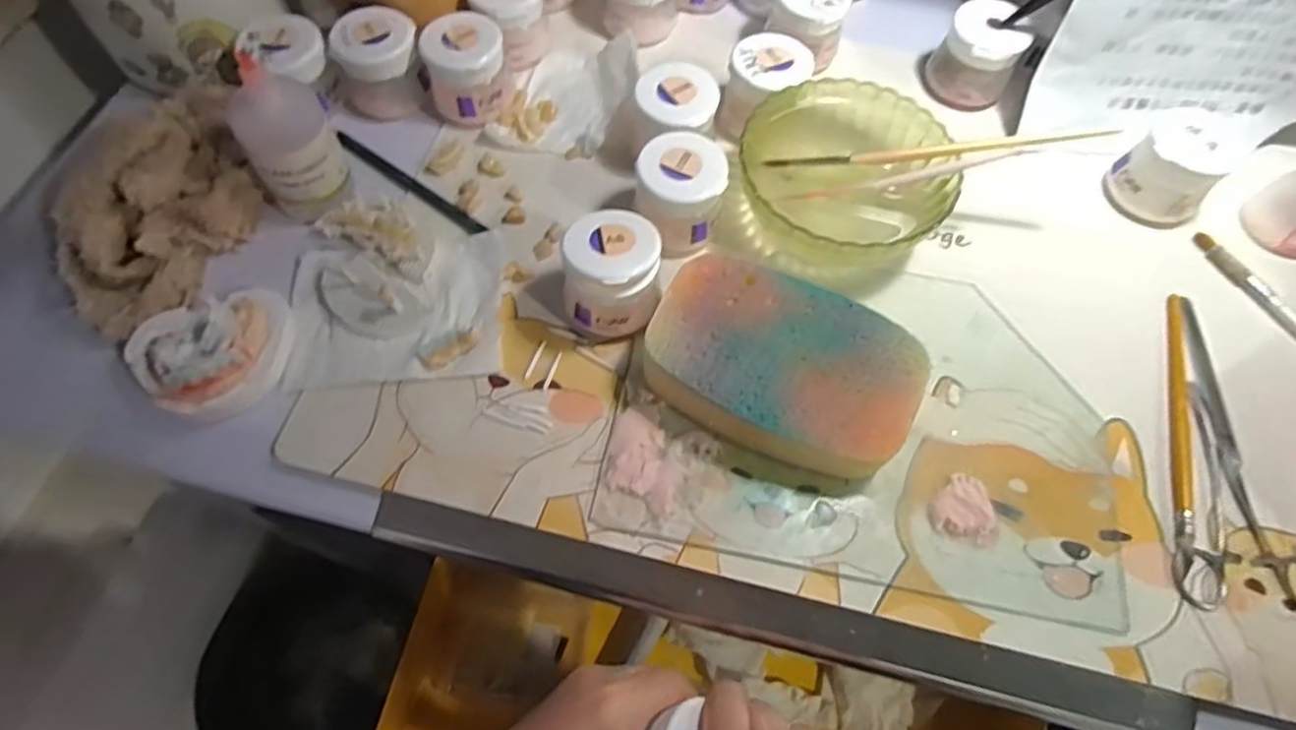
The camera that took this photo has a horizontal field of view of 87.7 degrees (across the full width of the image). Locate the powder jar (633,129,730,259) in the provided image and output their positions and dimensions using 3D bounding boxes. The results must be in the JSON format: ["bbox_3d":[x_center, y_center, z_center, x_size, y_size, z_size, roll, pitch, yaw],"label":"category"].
[{"bbox_3d":[0.018,-0.097,0.387,0.049,0.044,0.051,1,64,-1],"label":"powder jar"}]

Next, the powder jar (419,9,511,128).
[{"bbox_3d":[-0.117,-0.190,0.435,0.049,0.046,0.052,1,64,-1],"label":"powder jar"}]

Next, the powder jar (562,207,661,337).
[{"bbox_3d":[-0.019,-0.047,0.365,0.047,0.057,0.049,1,64,-1],"label":"powder jar"}]

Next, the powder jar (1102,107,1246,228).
[{"bbox_3d":[0.329,-0.125,0.417,0.060,0.054,0.053,-38,71,-18],"label":"powder jar"}]

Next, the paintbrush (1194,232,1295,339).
[{"bbox_3d":[0.373,-0.028,0.393,0.013,0.009,0.131,-28,68,-14],"label":"paintbrush"}]

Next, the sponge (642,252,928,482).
[{"bbox_3d":[0.067,0.004,0.350,0.136,0.037,0.097,22,66,9],"label":"sponge"}]

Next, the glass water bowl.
[{"bbox_3d":[0.111,-0.105,0.398,0.118,0.048,0.125,1,64,-1],"label":"glass water bowl"}]

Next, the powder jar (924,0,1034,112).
[{"bbox_3d":[0.223,-0.208,0.454,0.052,0.049,0.048,1,64,-1],"label":"powder jar"}]

